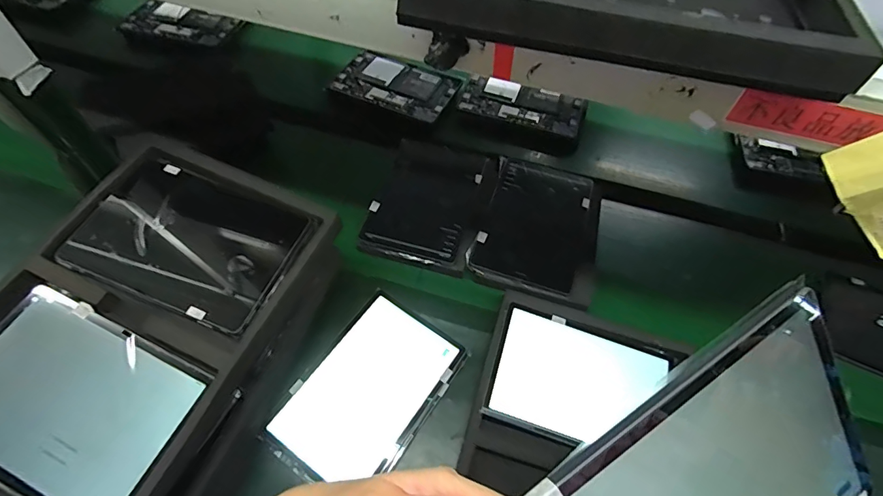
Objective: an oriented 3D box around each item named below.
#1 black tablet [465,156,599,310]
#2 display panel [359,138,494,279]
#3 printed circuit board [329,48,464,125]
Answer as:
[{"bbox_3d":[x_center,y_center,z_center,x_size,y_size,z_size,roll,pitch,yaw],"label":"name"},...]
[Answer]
[{"bbox_3d":[0.171,-0.042,0.781,0.202,0.019,0.286,13,57,6],"label":"black tablet"},{"bbox_3d":[-0.017,-0.081,0.793,0.187,0.020,0.261,14,55,7],"label":"display panel"},{"bbox_3d":[-0.102,-0.361,0.987,0.255,0.016,0.165,20,57,10],"label":"printed circuit board"}]

